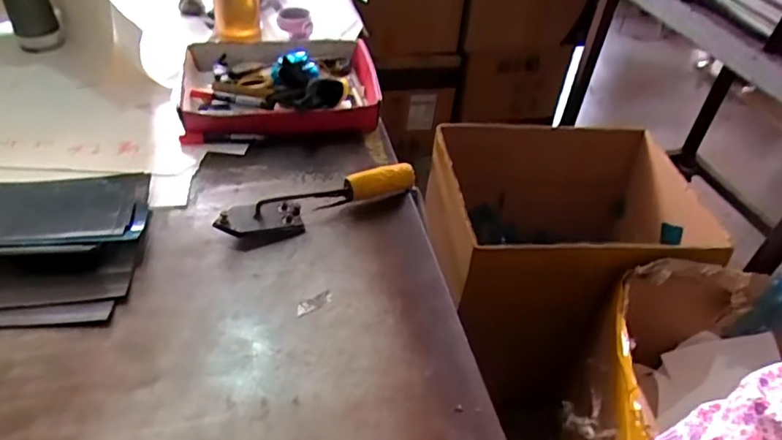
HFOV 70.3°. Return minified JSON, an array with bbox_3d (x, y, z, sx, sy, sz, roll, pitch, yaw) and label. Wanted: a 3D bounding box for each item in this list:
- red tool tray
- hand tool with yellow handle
[{"bbox_3d":[-0.187,-0.238,0.944,0.316,0.064,0.263,-4,44,-10],"label":"red tool tray"},{"bbox_3d":[-0.092,-0.029,0.739,0.276,0.046,0.054,-17,48,-23],"label":"hand tool with yellow handle"}]

